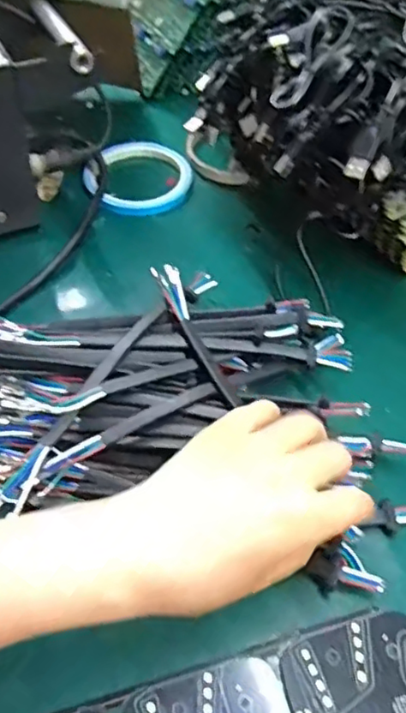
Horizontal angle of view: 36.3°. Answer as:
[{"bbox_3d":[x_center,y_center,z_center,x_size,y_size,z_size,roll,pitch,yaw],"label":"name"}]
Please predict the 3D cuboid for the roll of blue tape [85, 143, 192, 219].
[{"bbox_3d":[-0.054,-0.155,0.537,0.090,0.019,0.083,0,53,0],"label":"roll of blue tape"}]

